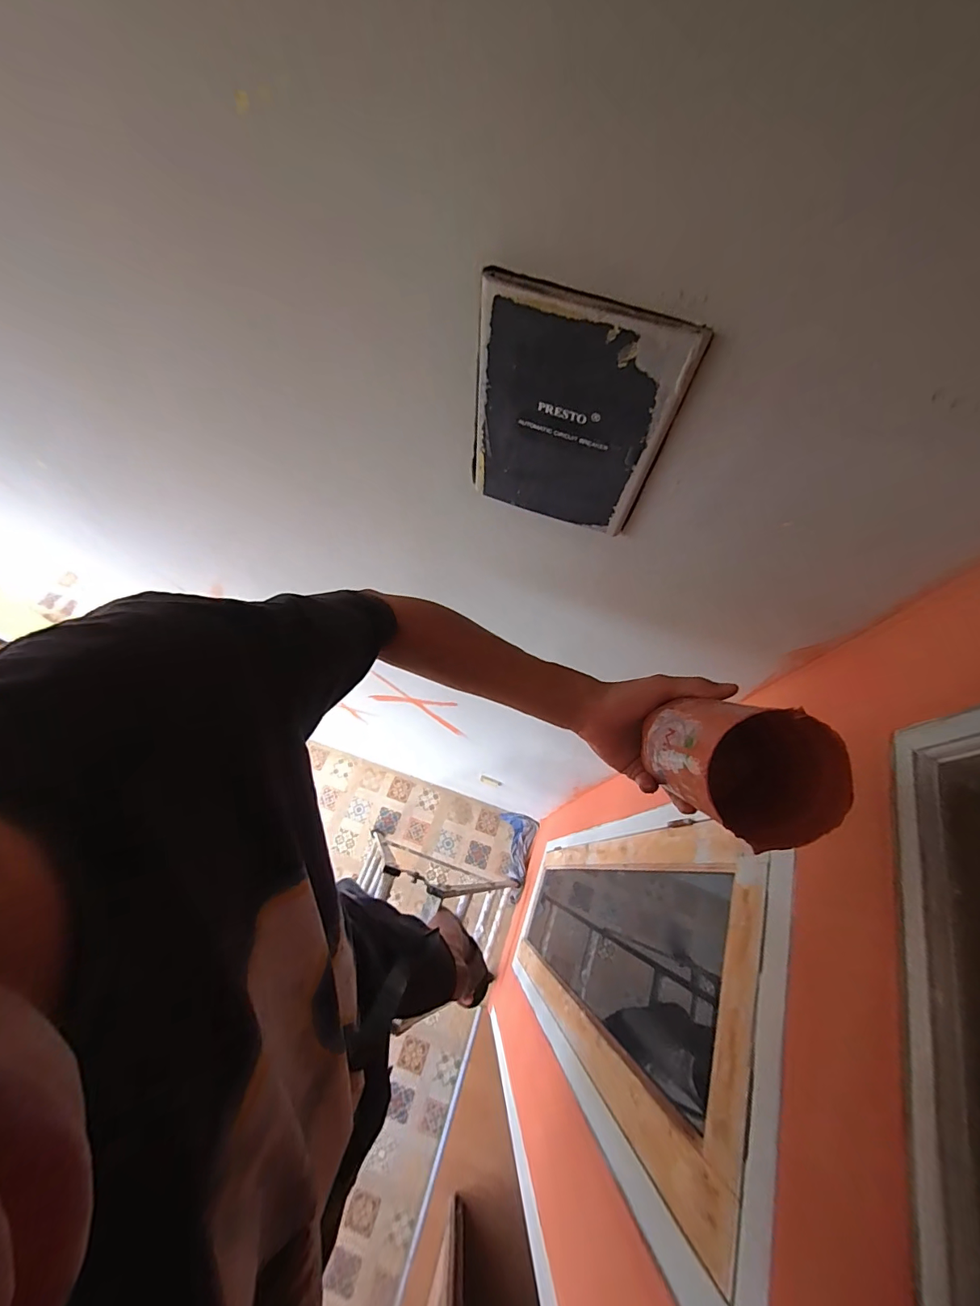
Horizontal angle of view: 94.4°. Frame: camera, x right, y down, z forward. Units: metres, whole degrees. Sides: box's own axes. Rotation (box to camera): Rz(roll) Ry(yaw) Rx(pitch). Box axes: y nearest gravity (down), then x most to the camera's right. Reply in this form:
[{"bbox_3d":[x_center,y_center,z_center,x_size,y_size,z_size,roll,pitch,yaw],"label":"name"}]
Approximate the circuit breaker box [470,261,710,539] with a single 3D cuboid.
[{"bbox_3d":[0.061,-0.178,0.363,0.148,0.181,0.014,20,65,6],"label":"circuit breaker box"}]

